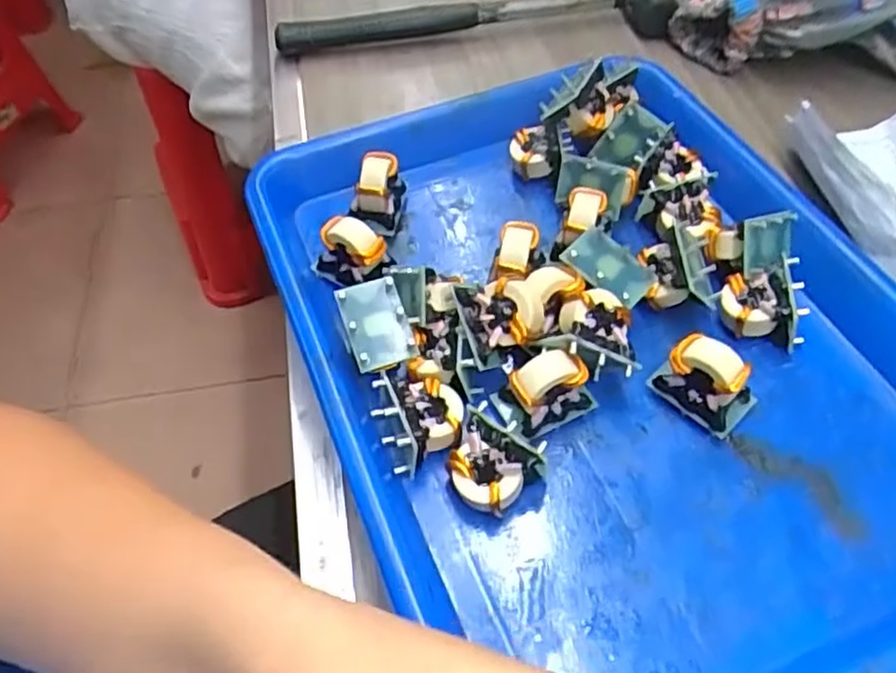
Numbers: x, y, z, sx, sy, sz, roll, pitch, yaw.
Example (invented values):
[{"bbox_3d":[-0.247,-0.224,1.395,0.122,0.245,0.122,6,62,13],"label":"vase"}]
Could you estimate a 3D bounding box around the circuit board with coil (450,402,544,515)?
[{"bbox_3d":[0.016,0.052,0.280,0.034,0.026,0.032,33,62,23],"label":"circuit board with coil"}]

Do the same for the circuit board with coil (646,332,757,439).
[{"bbox_3d":[0.108,0.018,0.294,0.039,0.036,0.022,37,63,25],"label":"circuit board with coil"}]

